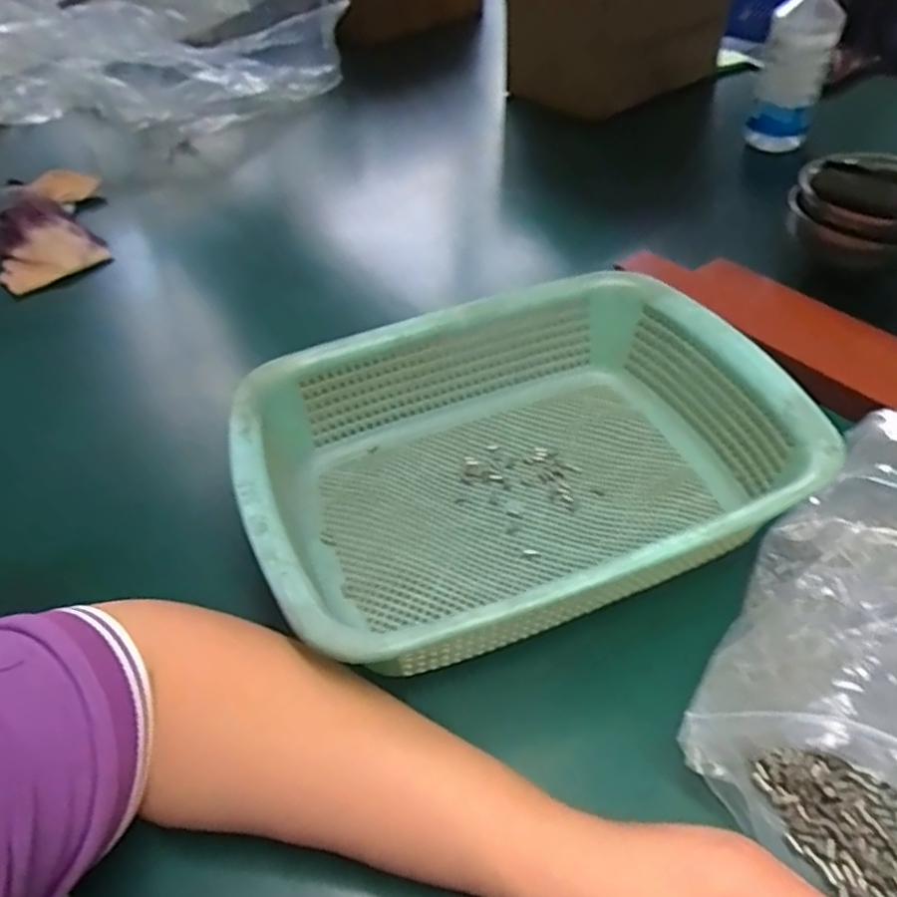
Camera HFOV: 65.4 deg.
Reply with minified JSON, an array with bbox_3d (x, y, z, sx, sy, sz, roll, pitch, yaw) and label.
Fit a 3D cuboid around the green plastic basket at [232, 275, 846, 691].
[{"bbox_3d":[0.037,0.009,0.410,0.293,0.084,0.222,-16,47,-14],"label":"green plastic basket"}]

